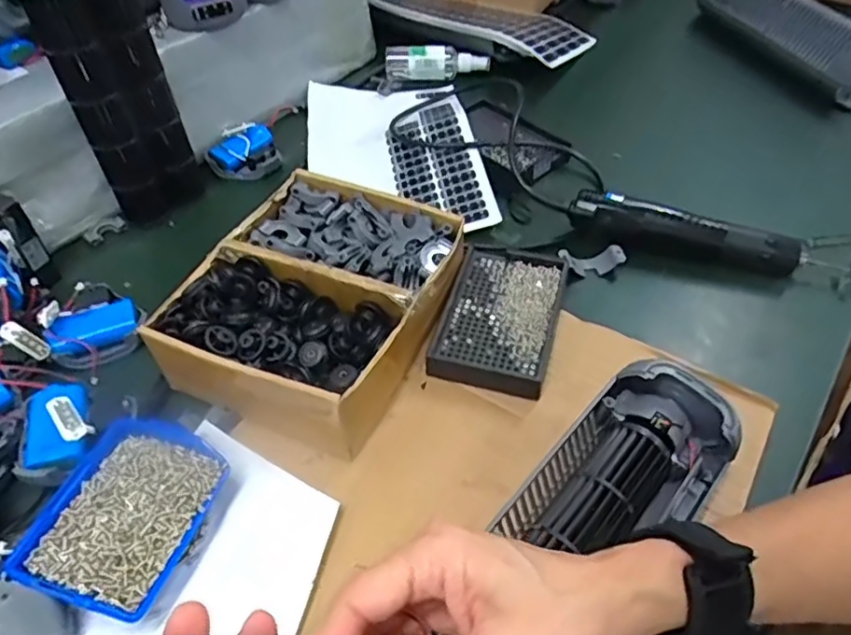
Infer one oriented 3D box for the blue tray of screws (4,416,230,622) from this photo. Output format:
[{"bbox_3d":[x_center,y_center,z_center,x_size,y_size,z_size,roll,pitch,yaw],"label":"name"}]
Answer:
[{"bbox_3d":[-0.183,0.121,0.381,0.087,0.031,0.108,15,50,15],"label":"blue tray of screws"}]

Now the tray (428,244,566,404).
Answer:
[{"bbox_3d":[0.063,-0.004,0.507,0.088,0.020,0.141,12,49,12],"label":"tray"}]

